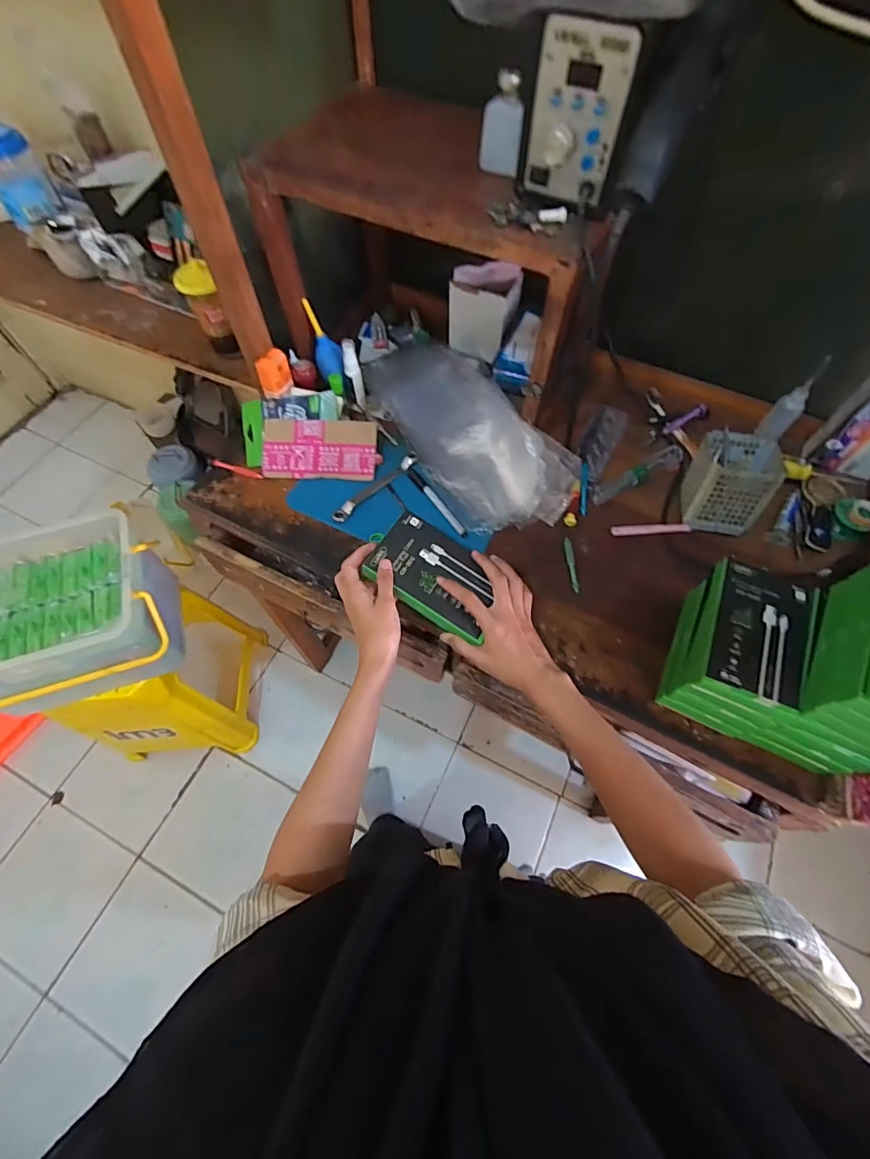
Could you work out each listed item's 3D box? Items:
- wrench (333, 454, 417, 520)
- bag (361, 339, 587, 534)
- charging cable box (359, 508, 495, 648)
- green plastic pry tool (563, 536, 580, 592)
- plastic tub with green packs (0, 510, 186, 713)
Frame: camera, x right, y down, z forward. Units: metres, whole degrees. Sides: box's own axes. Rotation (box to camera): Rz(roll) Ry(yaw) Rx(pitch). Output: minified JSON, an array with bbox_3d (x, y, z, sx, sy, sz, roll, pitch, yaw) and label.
[{"bbox_3d":[-0.087,-0.139,0.691,0.163,0.009,0.019,-42,70,-19],"label":"wrench"},{"bbox_3d":[0.041,-0.243,0.706,0.173,0.078,0.399,-27,66,-13],"label":"bag"},{"bbox_3d":[0.001,-0.007,0.522,0.137,0.022,0.093,31,75,4],"label":"charging cable box"},{"bbox_3d":[0.186,-0.020,0.630,0.012,0.007,0.084,-2,63,-1],"label":"green plastic pry tool"},{"bbox_3d":[-0.677,0.069,0.845,0.354,0.208,0.264,-17,64,-8],"label":"plastic tub with green packs"}]

